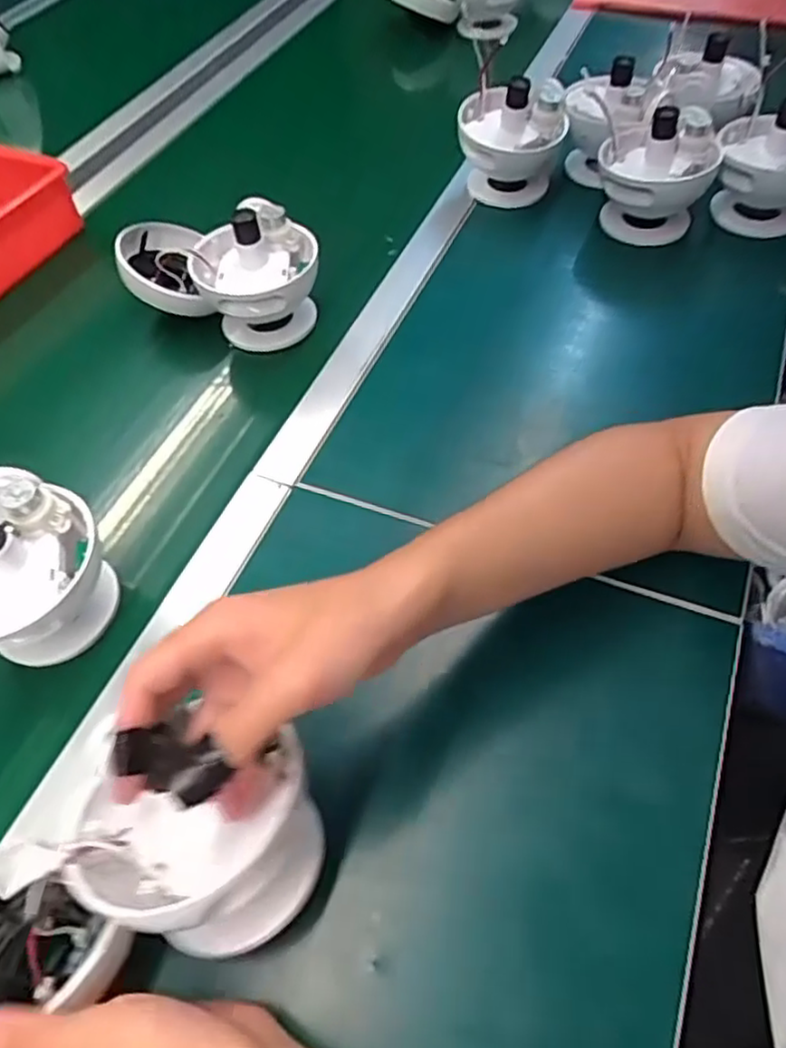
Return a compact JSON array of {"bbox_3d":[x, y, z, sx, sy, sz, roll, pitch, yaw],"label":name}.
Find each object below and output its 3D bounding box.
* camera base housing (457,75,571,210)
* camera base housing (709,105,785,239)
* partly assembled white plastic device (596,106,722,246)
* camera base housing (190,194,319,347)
[{"bbox_3d":[0.133,-0.432,0.782,0.116,0.105,0.094,15,57,15],"label":"camera base housing"},{"bbox_3d":[0.399,-0.376,0.722,0.112,0.111,0.111,19,59,16],"label":"camera base housing"},{"bbox_3d":[0.276,-0.367,0.725,0.111,0.110,0.110,15,58,13],"label":"partly assembled white plastic device"},{"bbox_3d":[-0.127,-0.236,0.653,0.113,0.112,0.098,-11,55,-3],"label":"camera base housing"}]

